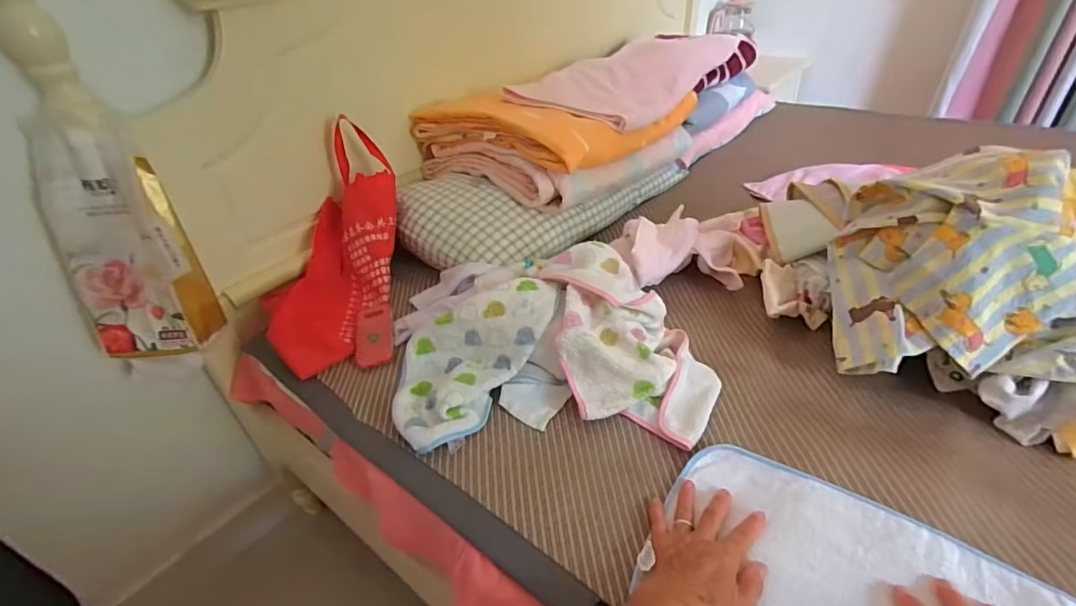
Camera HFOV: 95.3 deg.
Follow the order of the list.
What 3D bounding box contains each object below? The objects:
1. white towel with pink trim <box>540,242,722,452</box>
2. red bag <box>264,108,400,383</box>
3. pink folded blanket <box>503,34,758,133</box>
[{"bbox_3d":[0.120,0.039,0.687,0.187,0.126,0.311,-10,36,-5],"label":"white towel with pink trim"},{"bbox_3d":[-0.317,-0.085,0.852,0.166,0.112,0.408,-3,74,4],"label":"red bag"},{"bbox_3d":[0.246,-0.537,1.160,0.273,0.075,0.714,22,45,33],"label":"pink folded blanket"}]

